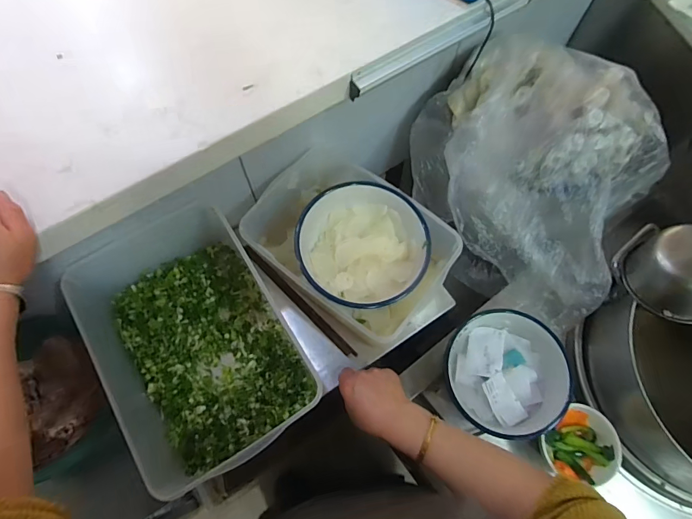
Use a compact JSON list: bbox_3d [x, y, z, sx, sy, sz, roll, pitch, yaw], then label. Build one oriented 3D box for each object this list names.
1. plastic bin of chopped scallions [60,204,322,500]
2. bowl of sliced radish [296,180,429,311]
[{"bbox_3d":[-0.197,0.104,0.552,0.216,0.113,0.314,-35,73,-13],"label":"plastic bin of chopped scallions"},{"bbox_3d":[0.021,-0.015,0.584,0.169,0.080,0.174,-32,72,-12],"label":"bowl of sliced radish"}]

